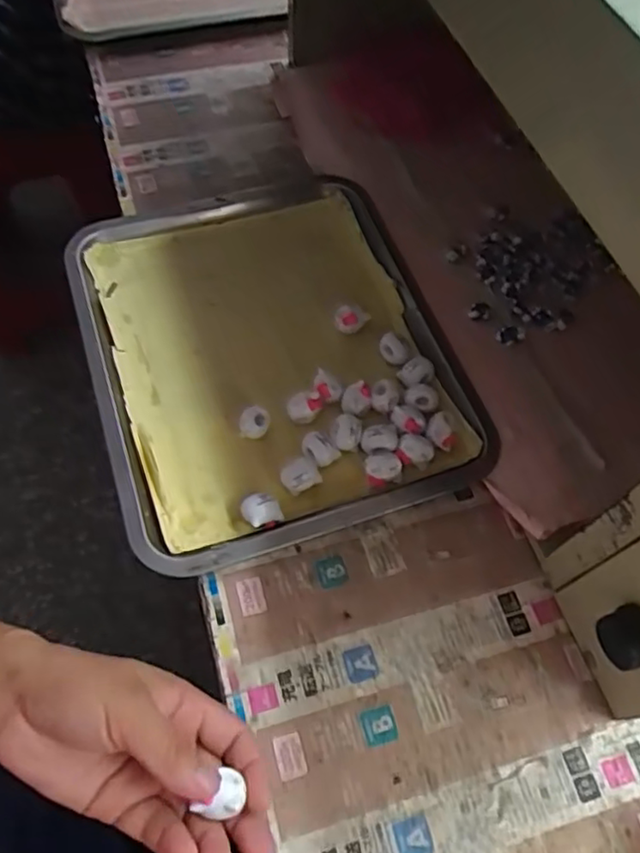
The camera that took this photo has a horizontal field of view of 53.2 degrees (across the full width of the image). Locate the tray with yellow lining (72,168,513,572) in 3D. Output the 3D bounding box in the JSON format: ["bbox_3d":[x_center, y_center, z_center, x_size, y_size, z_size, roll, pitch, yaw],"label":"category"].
[{"bbox_3d":[-0.042,-0.063,0.511,0.268,0.028,0.330,-18,64,-10],"label":"tray with yellow lining"}]

